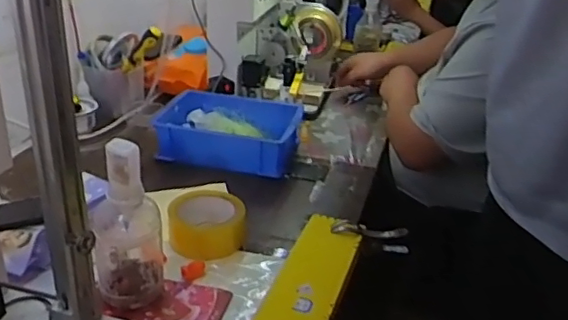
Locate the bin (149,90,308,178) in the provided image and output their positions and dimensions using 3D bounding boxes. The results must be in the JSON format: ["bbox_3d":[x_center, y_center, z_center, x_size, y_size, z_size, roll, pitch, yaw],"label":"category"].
[{"bbox_3d":[-0.102,-0.054,1.066,0.252,0.068,0.179,9,28,9],"label":"bin"}]

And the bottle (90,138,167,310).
[{"bbox_3d":[-0.178,0.065,0.664,0.076,0.197,0.084,-3,28,-13],"label":"bottle"}]

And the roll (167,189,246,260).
[{"bbox_3d":[-0.106,0.089,0.821,0.101,0.058,0.101,3,27,-2],"label":"roll"}]

